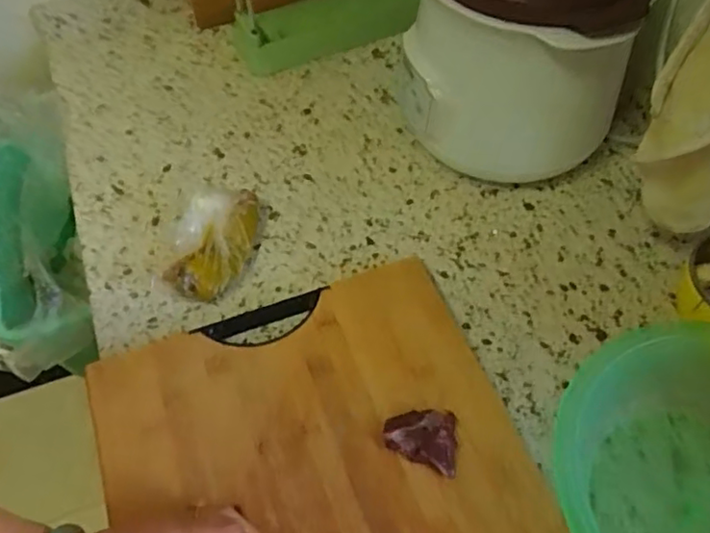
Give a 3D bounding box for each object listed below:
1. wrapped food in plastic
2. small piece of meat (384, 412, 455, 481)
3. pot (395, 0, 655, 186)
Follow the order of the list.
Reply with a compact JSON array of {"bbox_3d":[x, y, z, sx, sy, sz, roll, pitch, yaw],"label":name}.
[{"bbox_3d":[-0.130,-0.025,0.577,0.065,0.043,0.115,10,55,7],"label":"wrapped food in plastic"},{"bbox_3d":[0.047,0.123,0.452,0.051,0.018,0.043,6,55,5],"label":"small piece of meat"},{"bbox_3d":[0.141,-0.200,0.593,0.190,0.213,0.179,7,55,5],"label":"pot"}]

